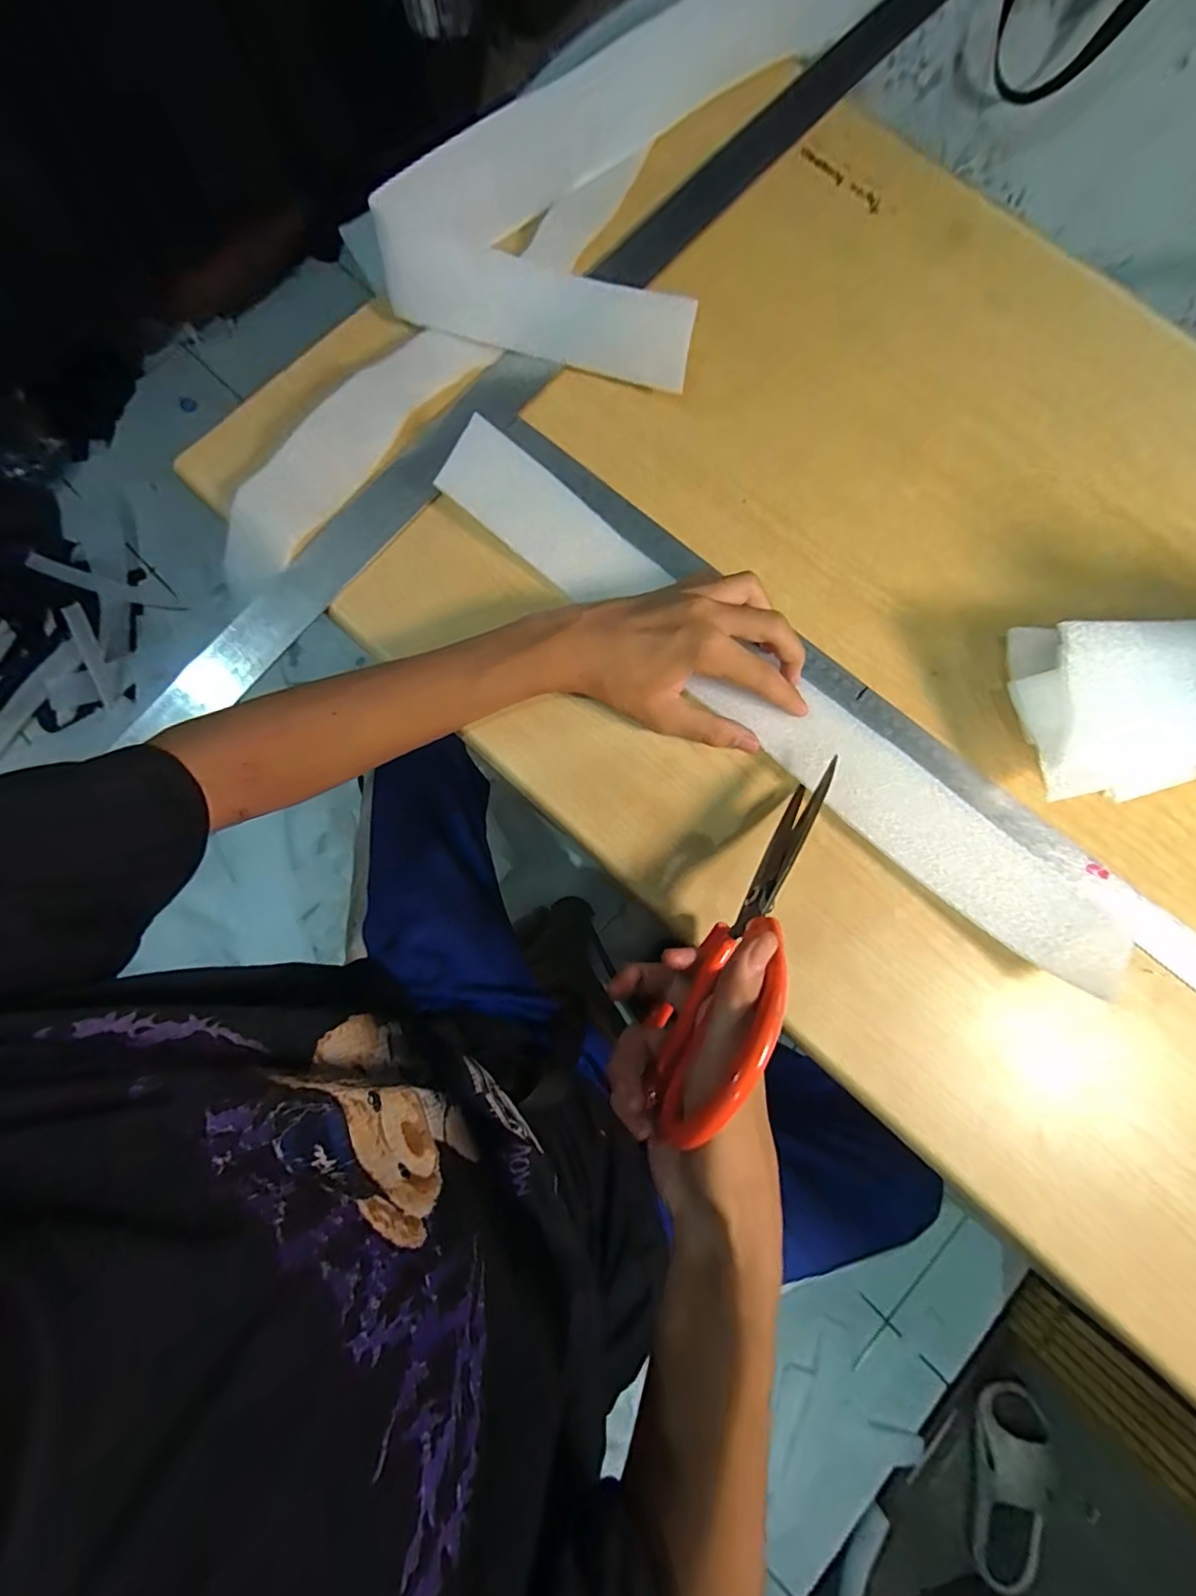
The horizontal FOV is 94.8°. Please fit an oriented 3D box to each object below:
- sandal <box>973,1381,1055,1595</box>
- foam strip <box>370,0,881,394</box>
[{"bbox_3d":[0.657,1.107,0.879,0.093,0.082,0.272,11,80,1],"label":"sandal"},{"bbox_3d":[0.047,-0.520,0.399,0.223,0.036,0.500,26,81,0],"label":"foam strip"}]

